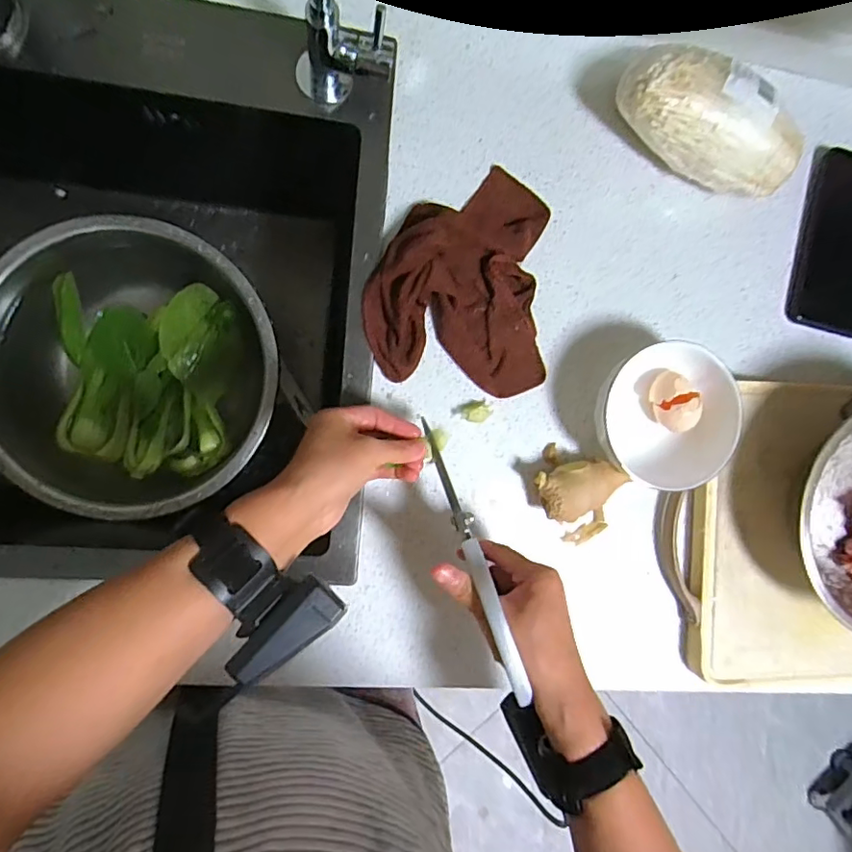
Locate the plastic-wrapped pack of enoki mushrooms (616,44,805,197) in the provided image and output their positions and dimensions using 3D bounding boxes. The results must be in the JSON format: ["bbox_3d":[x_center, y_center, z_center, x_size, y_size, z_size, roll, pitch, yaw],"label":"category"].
[{"bbox_3d":[0.230,-0.250,0.465,0.157,0.075,0.073,22,88,-10],"label":"plastic-wrapped pack of enoki mushrooms"}]

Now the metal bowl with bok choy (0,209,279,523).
[{"bbox_3d":[-0.278,-0.054,0.535,0.261,0.084,0.263,-19,95,-9],"label":"metal bowl with bok choy"}]

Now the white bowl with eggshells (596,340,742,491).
[{"bbox_3d":[0.201,-0.006,0.472,0.118,0.057,0.105,-36,97,-7],"label":"white bowl with eggshells"}]

